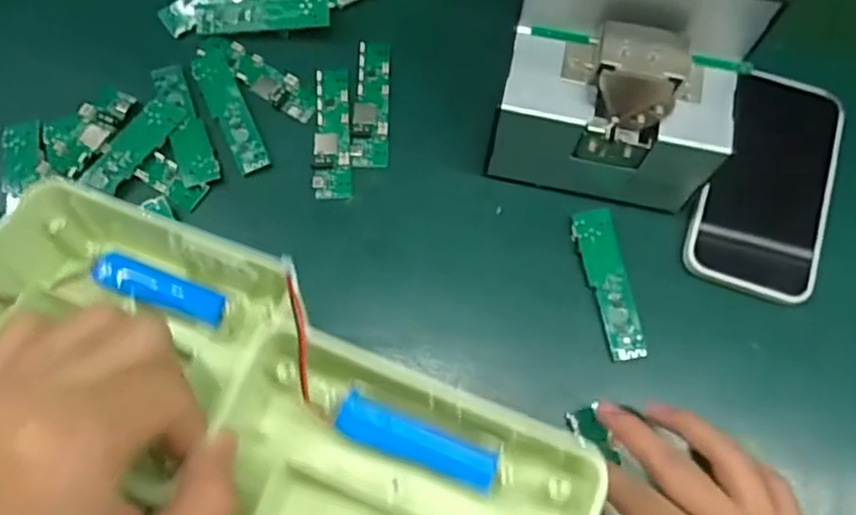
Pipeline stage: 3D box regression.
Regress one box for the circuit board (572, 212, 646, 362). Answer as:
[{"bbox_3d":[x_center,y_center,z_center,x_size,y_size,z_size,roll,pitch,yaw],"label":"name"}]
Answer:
[{"bbox_3d":[0.108,0.016,0.381,0.025,0.004,0.091,-11,74,5],"label":"circuit board"}]

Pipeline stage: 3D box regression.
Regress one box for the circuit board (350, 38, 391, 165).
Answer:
[{"bbox_3d":[-0.038,-0.103,0.421,0.024,0.004,0.091,1,74,-4],"label":"circuit board"}]

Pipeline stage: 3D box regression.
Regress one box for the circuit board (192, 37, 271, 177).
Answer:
[{"bbox_3d":[-0.133,-0.102,0.415,0.026,0.009,0.102,-21,71,-10],"label":"circuit board"}]

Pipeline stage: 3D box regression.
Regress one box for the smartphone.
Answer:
[{"bbox_3d":[0.213,-0.047,0.397,0.075,0.010,0.145,20,76,4],"label":"smartphone"}]

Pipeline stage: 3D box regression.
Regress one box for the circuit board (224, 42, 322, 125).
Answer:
[{"bbox_3d":[-0.107,-0.119,0.426,0.078,0.004,0.024,35,75,8],"label":"circuit board"}]

